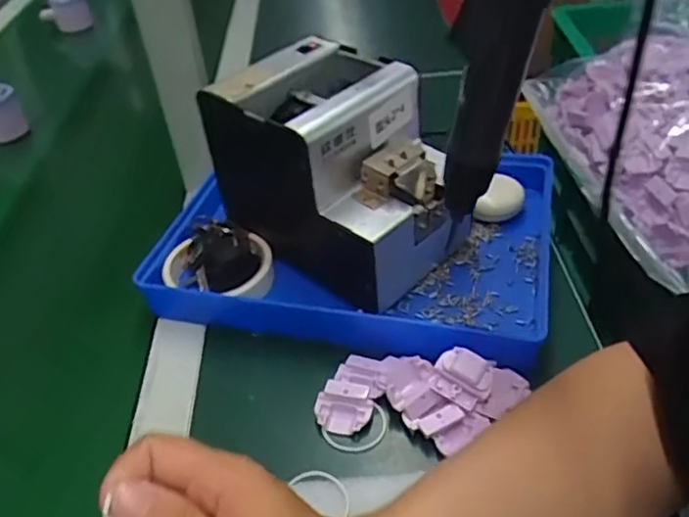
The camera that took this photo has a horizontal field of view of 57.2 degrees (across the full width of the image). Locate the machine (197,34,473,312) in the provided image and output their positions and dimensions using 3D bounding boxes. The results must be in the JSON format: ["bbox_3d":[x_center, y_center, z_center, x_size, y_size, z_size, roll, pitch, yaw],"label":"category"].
[{"bbox_3d":[-0.004,-0.073,0.514,0.120,0.152,0.180,-34,47,-29],"label":"machine"}]

